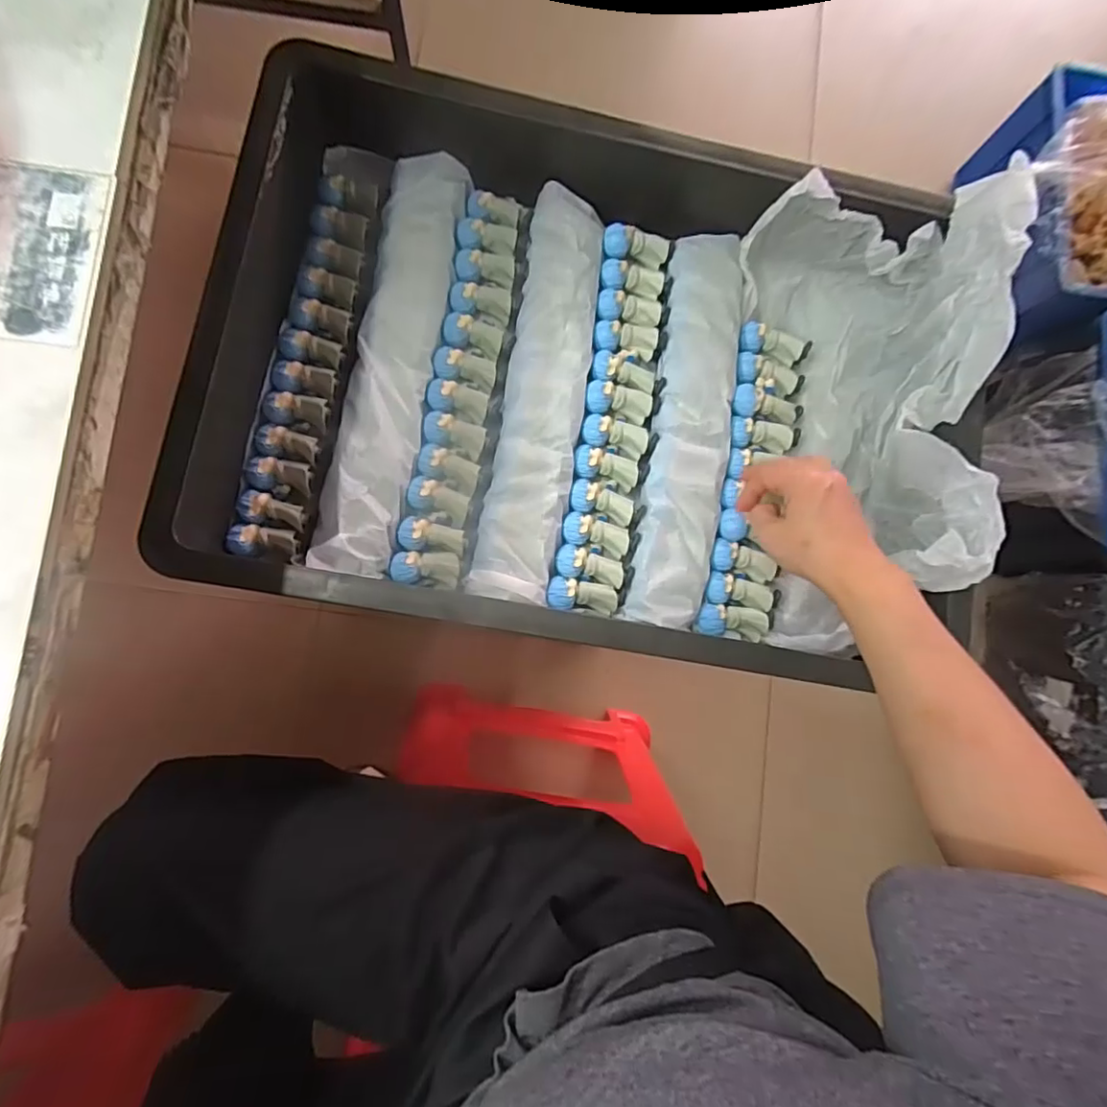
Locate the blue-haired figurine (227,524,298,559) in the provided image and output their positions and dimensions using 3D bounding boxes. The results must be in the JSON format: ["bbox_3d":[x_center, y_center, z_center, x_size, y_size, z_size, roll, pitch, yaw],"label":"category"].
[{"bbox_3d":[-0.225,-0.009,0.443,0.054,0.014,0.024,8,82,-4],"label":"blue-haired figurine"}]

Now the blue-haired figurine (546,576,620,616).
[{"bbox_3d":[0.023,0.035,0.468,0.056,0.016,0.025,10,82,-4],"label":"blue-haired figurine"}]

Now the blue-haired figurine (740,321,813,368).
[{"bbox_3d":[0.197,-0.188,0.513,0.062,0.018,0.025,14,82,-3],"label":"blue-haired figurine"}]

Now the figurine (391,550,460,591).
[{"bbox_3d":[-0.102,0.012,0.462,0.053,0.021,0.028,9,82,-4],"label":"figurine"}]

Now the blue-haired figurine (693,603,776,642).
[{"bbox_3d":[0.153,0.058,0.478,0.068,0.016,0.027,7,82,-4],"label":"blue-haired figurine"}]

